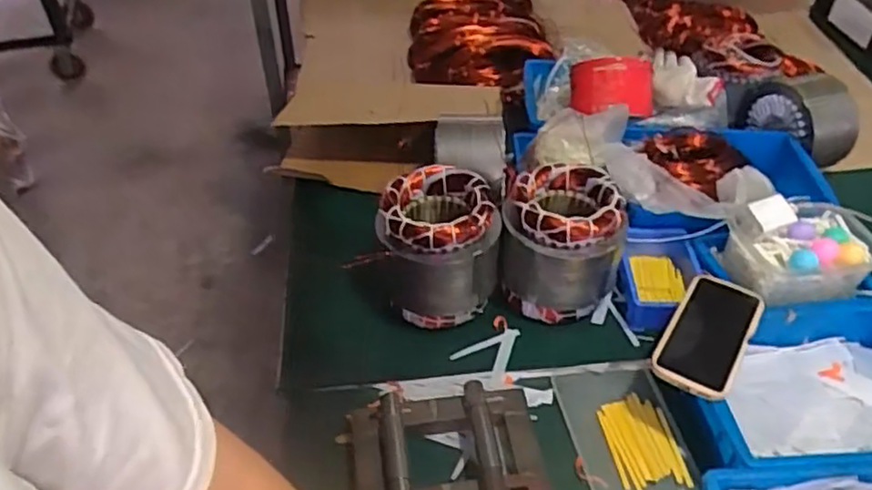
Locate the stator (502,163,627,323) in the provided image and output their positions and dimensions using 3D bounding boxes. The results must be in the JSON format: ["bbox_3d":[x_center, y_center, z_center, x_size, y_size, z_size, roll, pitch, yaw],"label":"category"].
[{"bbox_3d":[0.160,0.000,0.870,0.144,0.161,0.131,-1,43,1],"label":"stator"}]

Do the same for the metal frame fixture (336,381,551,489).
[{"bbox_3d":[0.008,0.220,0.729,0.206,0.047,0.142,-7,44,-5],"label":"metal frame fixture"}]

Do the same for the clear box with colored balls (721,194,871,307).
[{"bbox_3d":[0.457,0.004,0.846,0.164,0.075,0.114,-5,44,-4],"label":"clear box with colored balls"}]

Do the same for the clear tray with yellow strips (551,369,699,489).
[{"bbox_3d":[0.213,0.215,0.766,0.117,0.017,0.174,-9,44,-8],"label":"clear tray with yellow strips"}]

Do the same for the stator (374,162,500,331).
[{"bbox_3d":[0.004,0.006,0.866,0.143,0.163,0.133,-1,43,1],"label":"stator"}]

